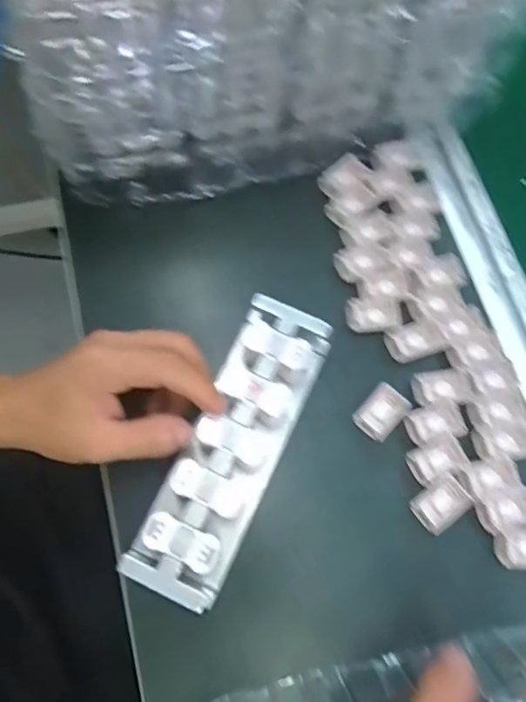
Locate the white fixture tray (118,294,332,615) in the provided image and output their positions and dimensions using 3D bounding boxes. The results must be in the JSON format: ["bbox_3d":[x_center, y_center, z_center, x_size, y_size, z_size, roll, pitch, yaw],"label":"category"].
[{"bbox_3d":[-0.018,0.060,0.342,0.054,0.042,0.185,25,72,7],"label":"white fixture tray"}]

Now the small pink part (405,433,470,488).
[{"bbox_3d":[0.118,0.073,0.361,0.038,0.005,0.025,-22,72,-9],"label":"small pink part"}]

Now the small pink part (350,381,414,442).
[{"bbox_3d":[0.082,0.043,0.373,0.027,0.008,0.035,41,74,11],"label":"small pink part"}]

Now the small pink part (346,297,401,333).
[{"bbox_3d":[0.081,-0.027,0.394,0.038,0.007,0.023,-4,71,-4],"label":"small pink part"}]

